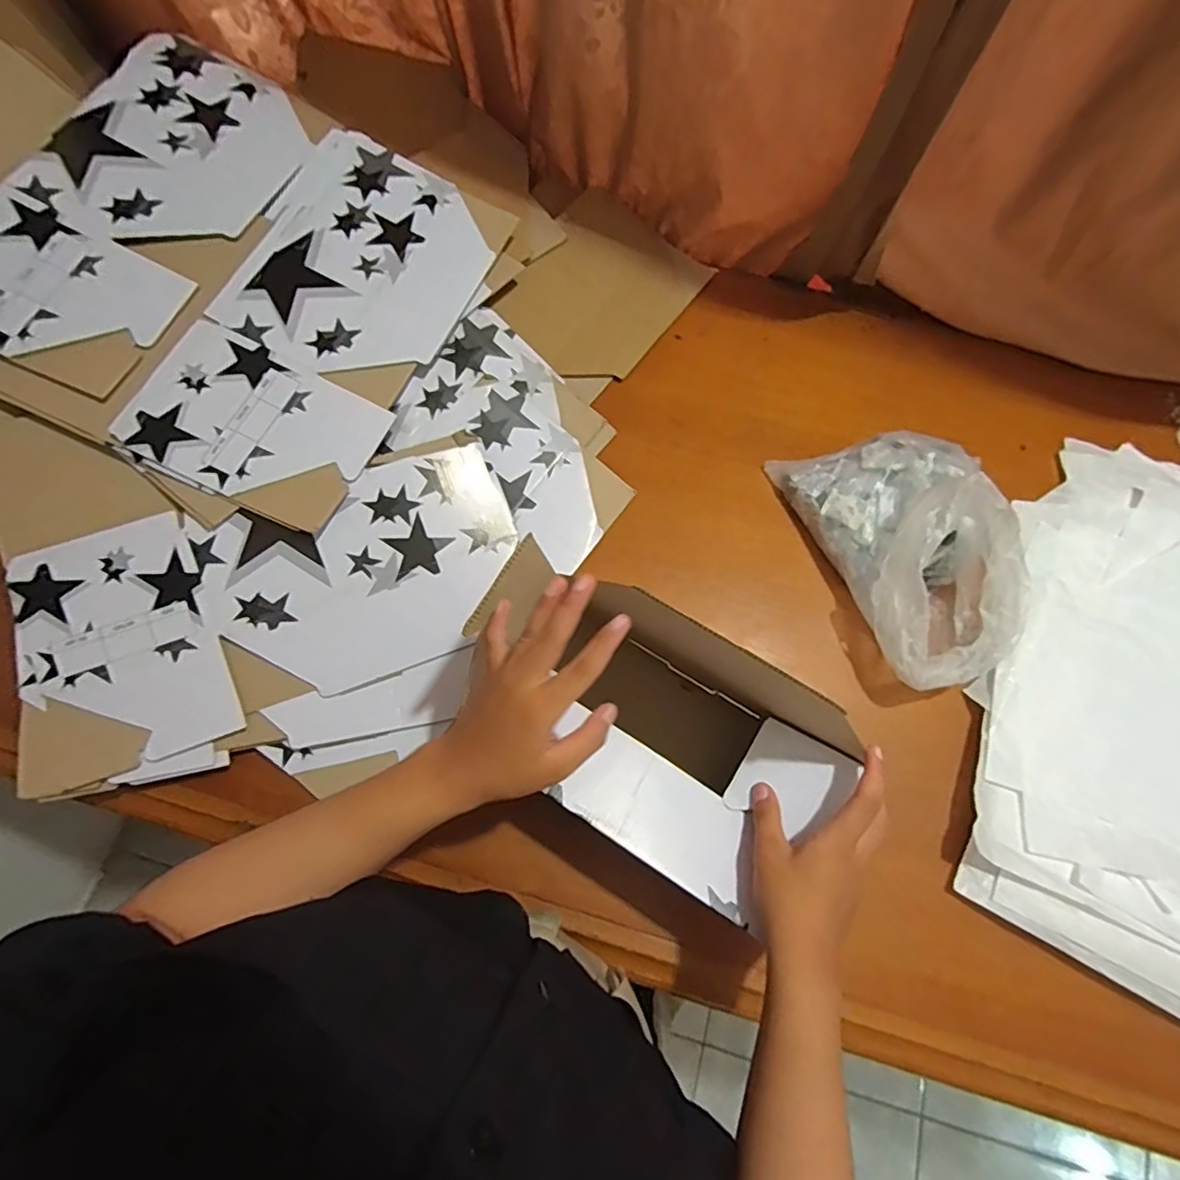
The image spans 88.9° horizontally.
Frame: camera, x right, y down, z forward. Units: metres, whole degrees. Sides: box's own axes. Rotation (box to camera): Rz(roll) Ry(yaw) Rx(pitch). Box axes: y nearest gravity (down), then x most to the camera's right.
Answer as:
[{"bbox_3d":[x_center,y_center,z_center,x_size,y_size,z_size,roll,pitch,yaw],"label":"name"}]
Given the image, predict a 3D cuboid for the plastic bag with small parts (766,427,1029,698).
[{"bbox_3d":[0.309,-0.049,0.568,0.149,0.122,0.266,-16,71,-8],"label":"plastic bag with small parts"}]

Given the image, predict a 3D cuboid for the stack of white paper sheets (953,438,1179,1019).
[{"bbox_3d":[0.569,0.105,0.561,0.389,0.042,0.528,25,71,7],"label":"stack of white paper sheets"}]

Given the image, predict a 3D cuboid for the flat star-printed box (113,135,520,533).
[{"bbox_3d":[-0.252,-0.269,0.590,0.203,0.009,0.409,25,72,-4],"label":"flat star-printed box"}]

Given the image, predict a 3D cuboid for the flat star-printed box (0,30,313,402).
[{"bbox_3d":[-0.436,-0.383,0.582,0.194,0.015,0.401,25,70,-7],"label":"flat star-printed box"}]

